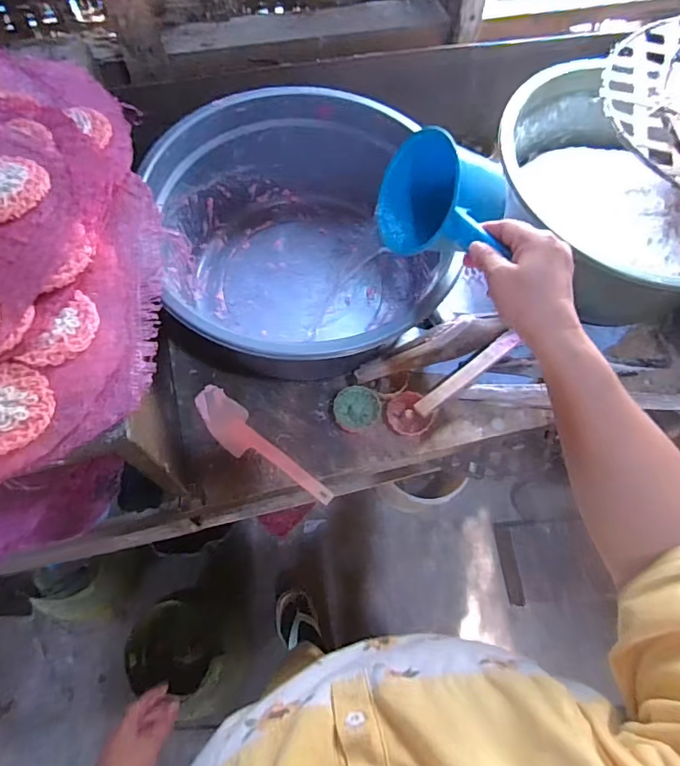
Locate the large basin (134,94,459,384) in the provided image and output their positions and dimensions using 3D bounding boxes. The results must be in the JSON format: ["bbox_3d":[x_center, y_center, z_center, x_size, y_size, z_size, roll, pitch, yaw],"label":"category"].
[{"bbox_3d":[-0.064,-0.210,0.702,0.344,0.198,0.362,1,67,-3],"label":"large basin"}]

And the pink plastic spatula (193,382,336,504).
[{"bbox_3d":[-0.112,0.090,0.653,0.231,0.011,0.056,43,71,14],"label":"pink plastic spatula"}]

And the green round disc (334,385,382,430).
[{"bbox_3d":[0.021,0.034,0.665,0.061,0.017,0.061,-38,74,-17],"label":"green round disc"}]

